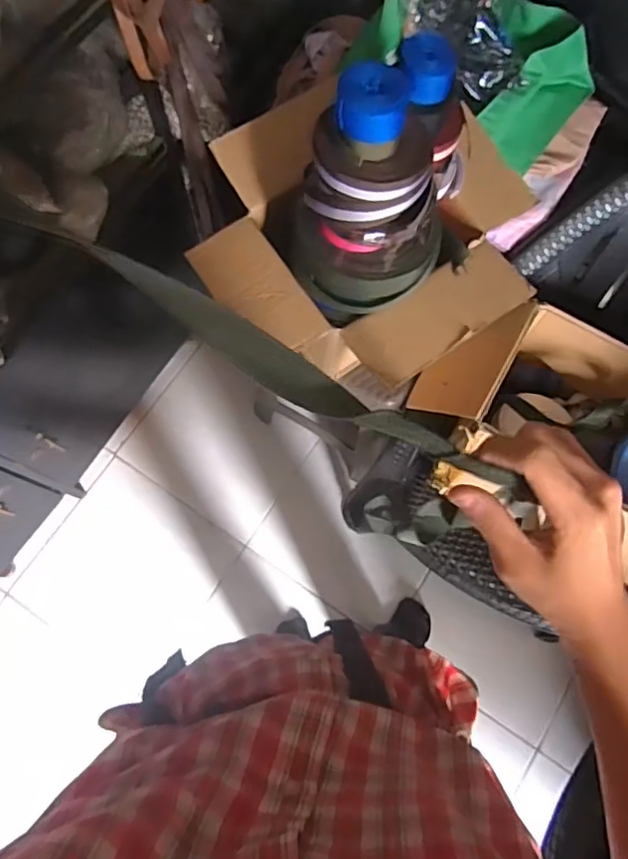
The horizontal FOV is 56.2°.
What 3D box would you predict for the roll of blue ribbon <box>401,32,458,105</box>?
[{"bbox_3d":[0.134,-0.427,0.702,0.068,0.046,0.068,14,75,2],"label":"roll of blue ribbon"}]

